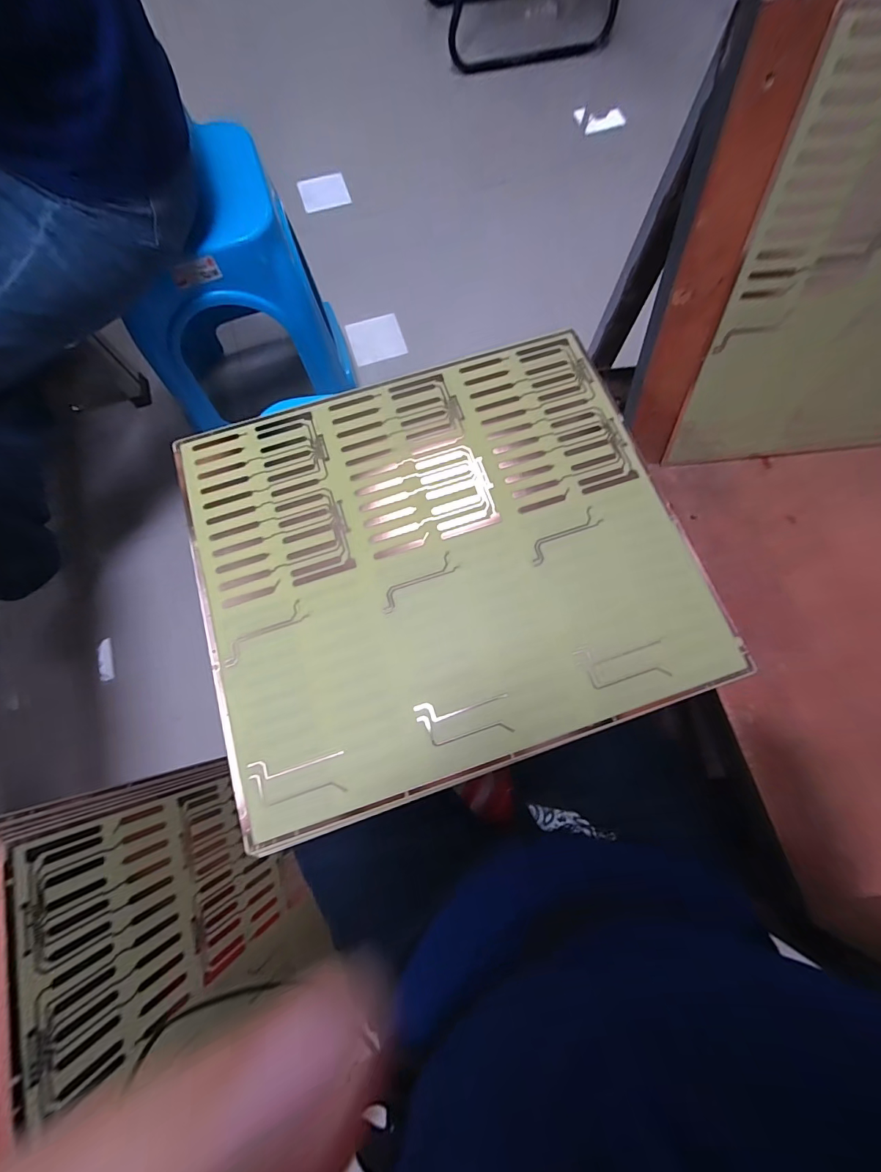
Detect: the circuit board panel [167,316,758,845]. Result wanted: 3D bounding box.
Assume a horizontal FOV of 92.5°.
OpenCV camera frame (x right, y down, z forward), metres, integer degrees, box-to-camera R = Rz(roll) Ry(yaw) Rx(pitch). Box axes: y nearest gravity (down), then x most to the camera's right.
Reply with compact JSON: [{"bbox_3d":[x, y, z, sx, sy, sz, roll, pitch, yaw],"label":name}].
[{"bbox_3d":[-0.003,-0.038,0.438,0.480,0.008,0.427,-18,75,-4],"label":"circuit board panel"}]

